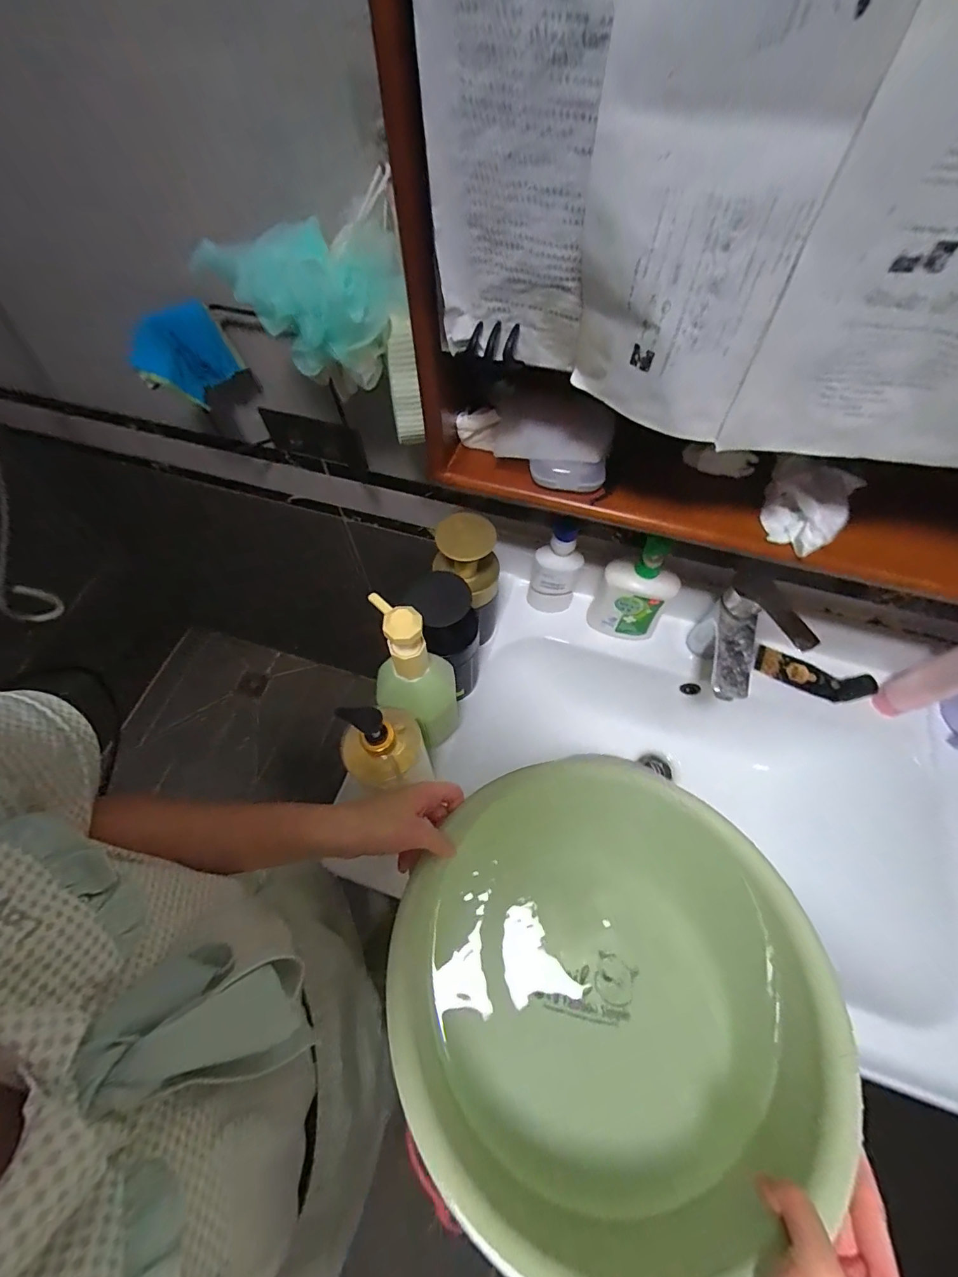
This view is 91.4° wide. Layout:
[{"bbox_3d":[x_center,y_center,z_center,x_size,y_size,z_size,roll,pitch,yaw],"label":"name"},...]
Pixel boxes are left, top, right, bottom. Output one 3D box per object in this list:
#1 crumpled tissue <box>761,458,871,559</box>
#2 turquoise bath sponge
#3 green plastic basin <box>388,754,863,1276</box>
[{"bbox_3d":[0.296,-0.116,0.413,0.072,0.036,0.085,19,64,11],"label":"crumpled tissue"},{"bbox_3d":[-0.148,-0.295,0.418,0.152,0.119,0.129,-19,63,-8],"label":"turquoise bath sponge"},{"bbox_3d":[0.084,0.264,0.368,0.289,0.123,0.328,32,68,17],"label":"green plastic basin"}]

